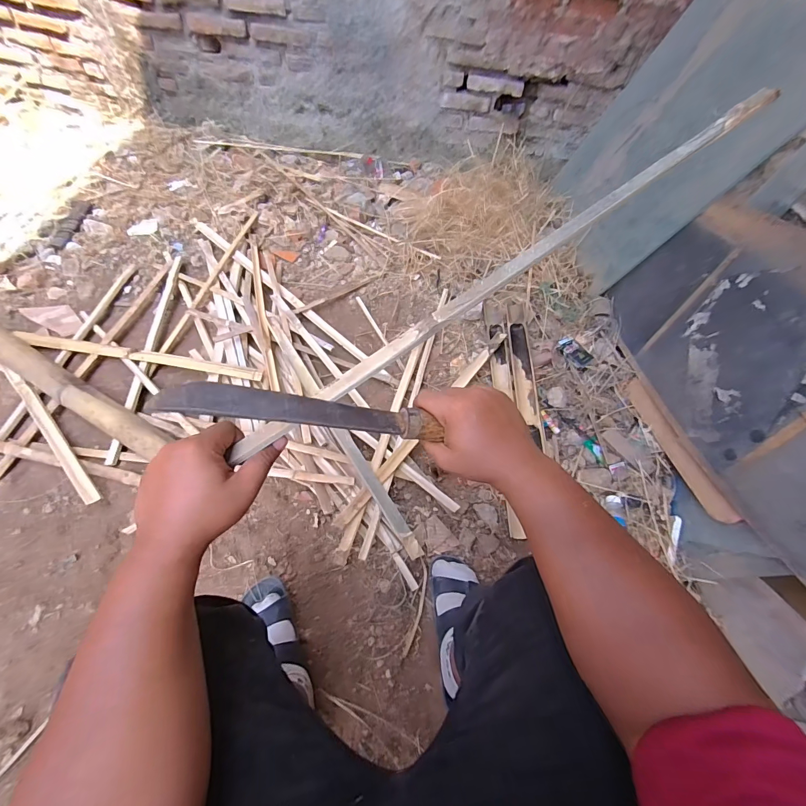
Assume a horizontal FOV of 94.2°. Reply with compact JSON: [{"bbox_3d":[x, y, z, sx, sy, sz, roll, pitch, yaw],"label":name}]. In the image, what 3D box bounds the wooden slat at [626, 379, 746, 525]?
[{"bbox_3d":[0.661,0.097,0.919,0.020,0.067,0.422,-1,47,-5],"label":"wooden slat"}]

